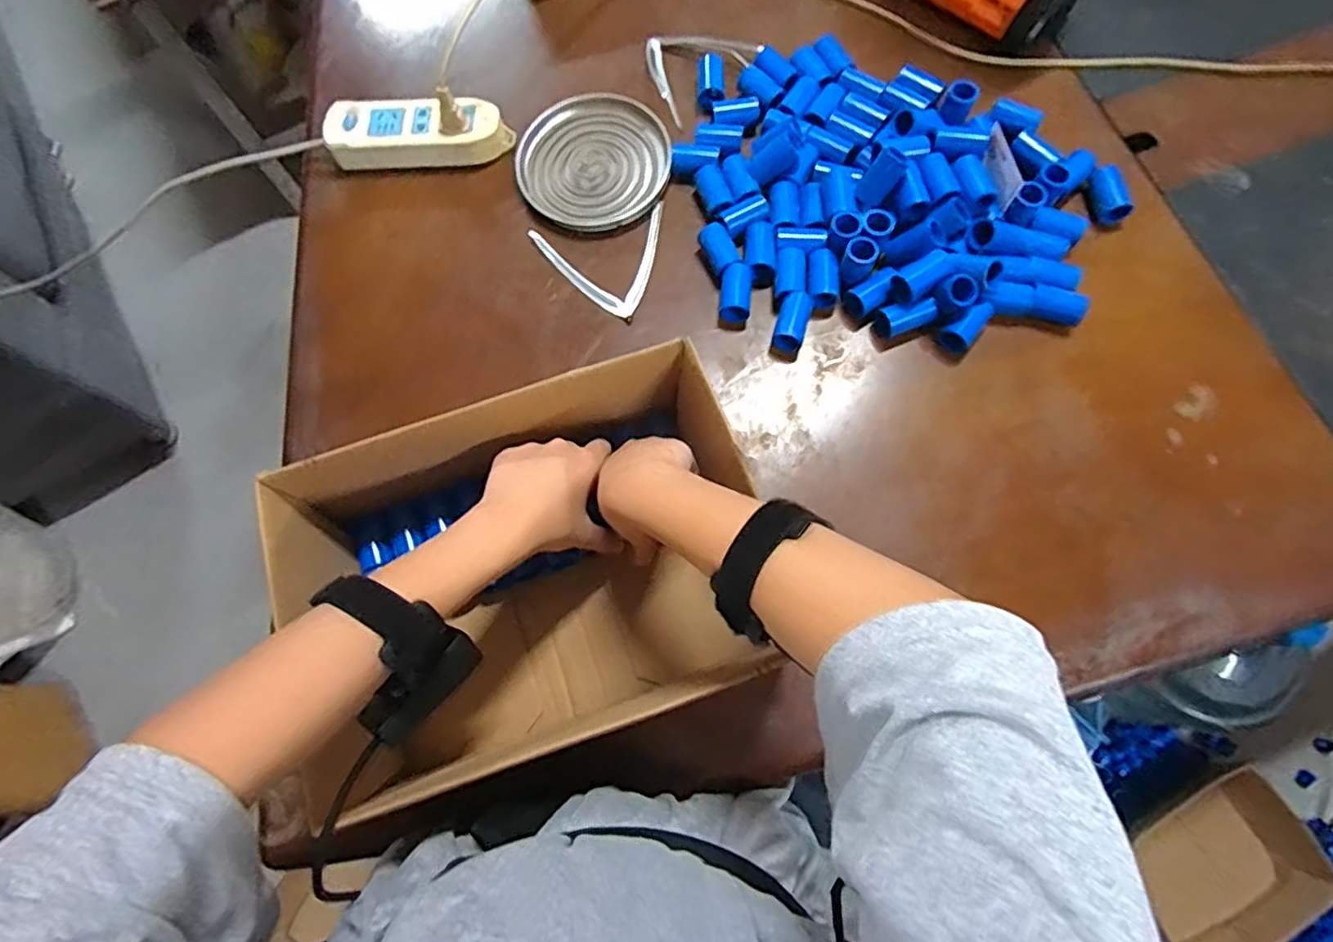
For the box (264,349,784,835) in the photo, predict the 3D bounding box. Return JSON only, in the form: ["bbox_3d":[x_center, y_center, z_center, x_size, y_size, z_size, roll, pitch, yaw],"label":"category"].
[{"bbox_3d":[-0.087,0.068,0.448,0.293,0.124,0.212,-21,73,-5],"label":"box"}]

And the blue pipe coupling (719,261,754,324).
[{"bbox_3d":[0.062,-0.157,0.579,0.028,0.022,0.051,4,72,3],"label":"blue pipe coupling"}]

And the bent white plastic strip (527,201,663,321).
[{"bbox_3d":[-0.052,-0.185,0.595,0.122,0.007,0.108,-14,72,-3],"label":"bent white plastic strip"}]

